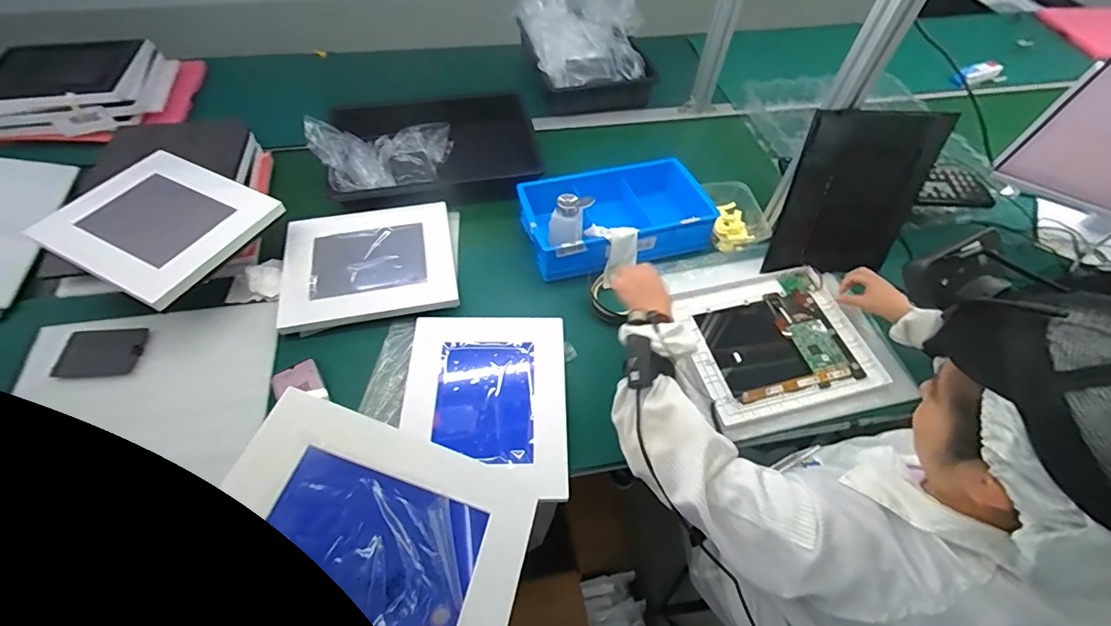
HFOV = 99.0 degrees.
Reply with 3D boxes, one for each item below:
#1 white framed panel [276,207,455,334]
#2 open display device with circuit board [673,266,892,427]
[{"bbox_3d":[-0.351,-0.093,0.897,0.307,0.030,0.256,-9,57,-7],"label":"white framed panel"},{"bbox_3d":[0.379,0.048,0.822,0.297,0.026,0.246,-12,57,-9],"label":"open display device with circuit board"}]

